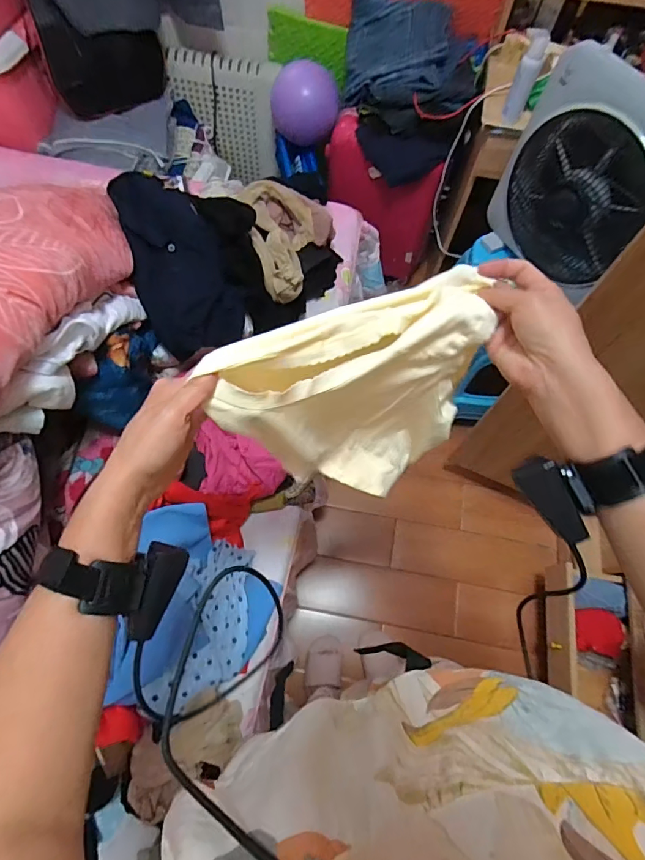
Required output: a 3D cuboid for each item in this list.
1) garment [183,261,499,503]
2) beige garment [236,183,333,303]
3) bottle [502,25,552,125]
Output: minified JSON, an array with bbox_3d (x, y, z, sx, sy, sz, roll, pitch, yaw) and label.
[{"bbox_3d":[0.030,-0.021,0.454,0.241,0.209,0.110,-18,69,-9],"label":"garment"},{"bbox_3d":[-0.057,-0.423,1.006,0.198,0.098,0.287,-15,69,-8],"label":"beige garment"},{"bbox_3d":[0.436,-0.760,0.975,0.049,0.146,0.044,17,68,5],"label":"bottle"}]

